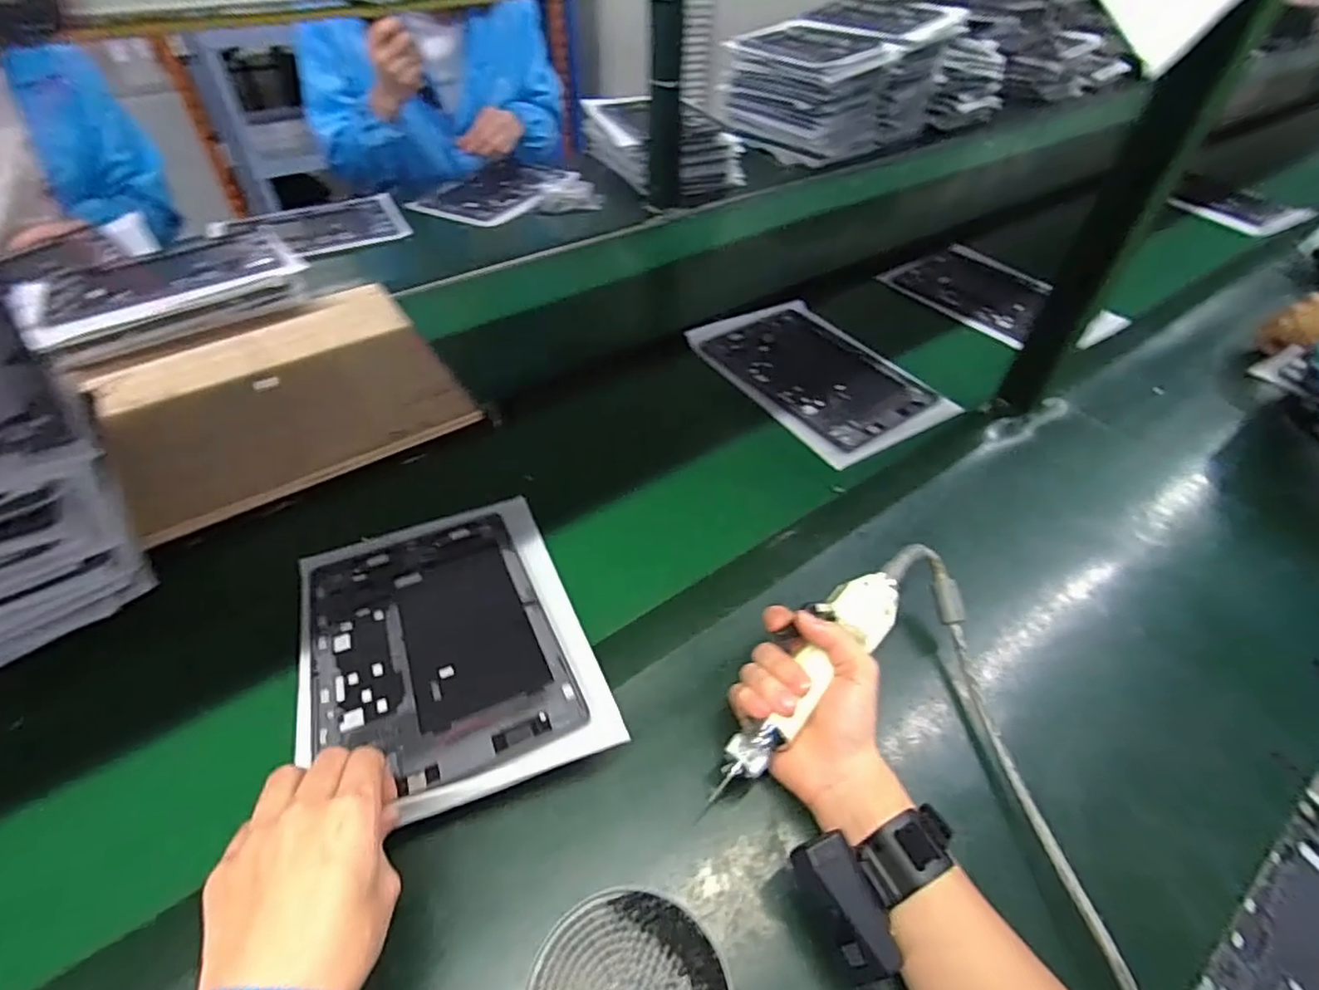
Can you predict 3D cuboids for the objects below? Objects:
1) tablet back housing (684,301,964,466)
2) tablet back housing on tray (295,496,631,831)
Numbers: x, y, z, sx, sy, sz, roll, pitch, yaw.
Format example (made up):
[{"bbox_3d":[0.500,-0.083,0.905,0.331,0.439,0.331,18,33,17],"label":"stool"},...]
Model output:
[{"bbox_3d":[0.190,-0.149,0.759,0.188,0.013,0.292,-24,52,-20],"label":"tablet back housing"},{"bbox_3d":[-0.165,0.106,0.472,0.197,0.010,0.273,-17,39,-17],"label":"tablet back housing on tray"}]

